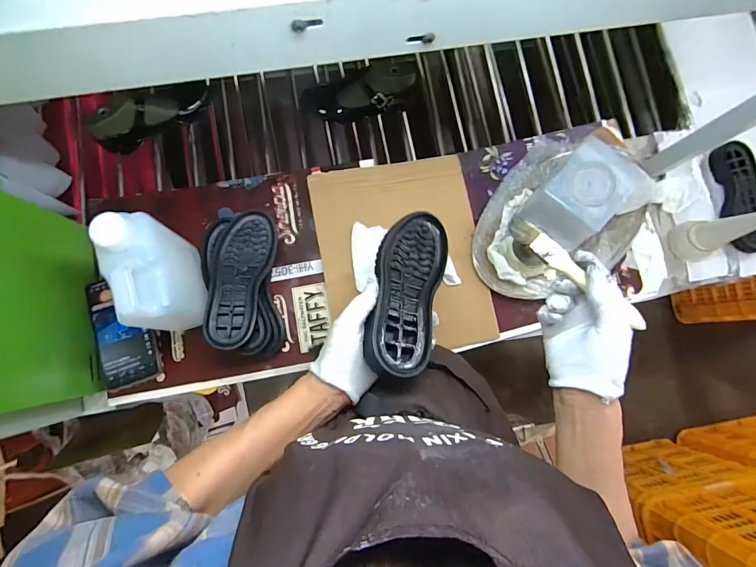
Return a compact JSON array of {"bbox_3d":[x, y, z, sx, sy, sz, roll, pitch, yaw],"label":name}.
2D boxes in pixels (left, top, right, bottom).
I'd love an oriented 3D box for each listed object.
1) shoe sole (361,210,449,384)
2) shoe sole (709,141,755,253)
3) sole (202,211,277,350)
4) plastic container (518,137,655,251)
[{"bbox_3d":[0.034,0.001,0.429,0.080,0.029,0.208,17,55,-2],"label":"shoe sole"},{"bbox_3d":[0.641,-0.153,0.675,0.074,0.033,0.199,-2,82,-5],"label":"shoe sole"},{"bbox_3d":[-0.203,-0.010,0.560,0.081,0.023,0.206,6,68,-3],"label":"sole"},{"bbox_3d":[0.303,-0.127,0.568,0.115,0.095,0.109,-44,87,-9],"label":"plastic container"}]

